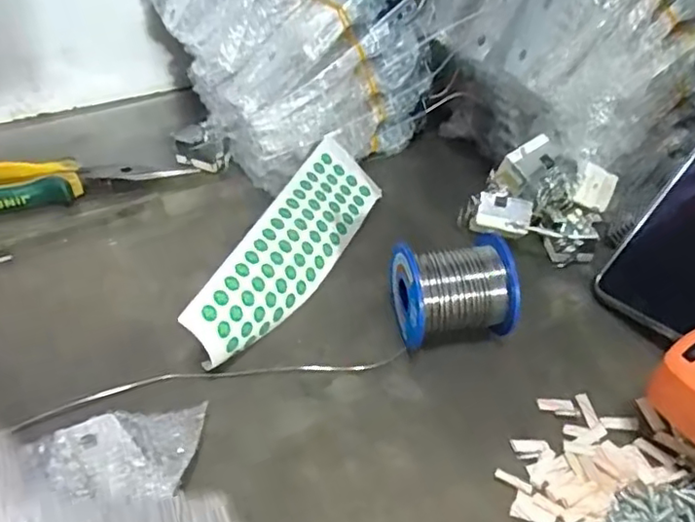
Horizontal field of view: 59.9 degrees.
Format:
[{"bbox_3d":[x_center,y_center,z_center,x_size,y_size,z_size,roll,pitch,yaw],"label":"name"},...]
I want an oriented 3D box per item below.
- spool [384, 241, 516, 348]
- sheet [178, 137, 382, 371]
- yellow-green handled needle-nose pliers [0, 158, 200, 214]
[{"bbox_3d":[0.064,0.022,0.369,0.072,0.053,0.053,-9,44,-8],"label":"spool"},{"bbox_3d":[-0.036,-0.011,0.414,0.058,0.017,0.208,44,43,-13],"label":"sheet"},{"bbox_3d":[-0.228,-0.064,0.487,0.193,0.022,0.049,-8,44,-8],"label":"yellow-green handled needle-nose pliers"}]

